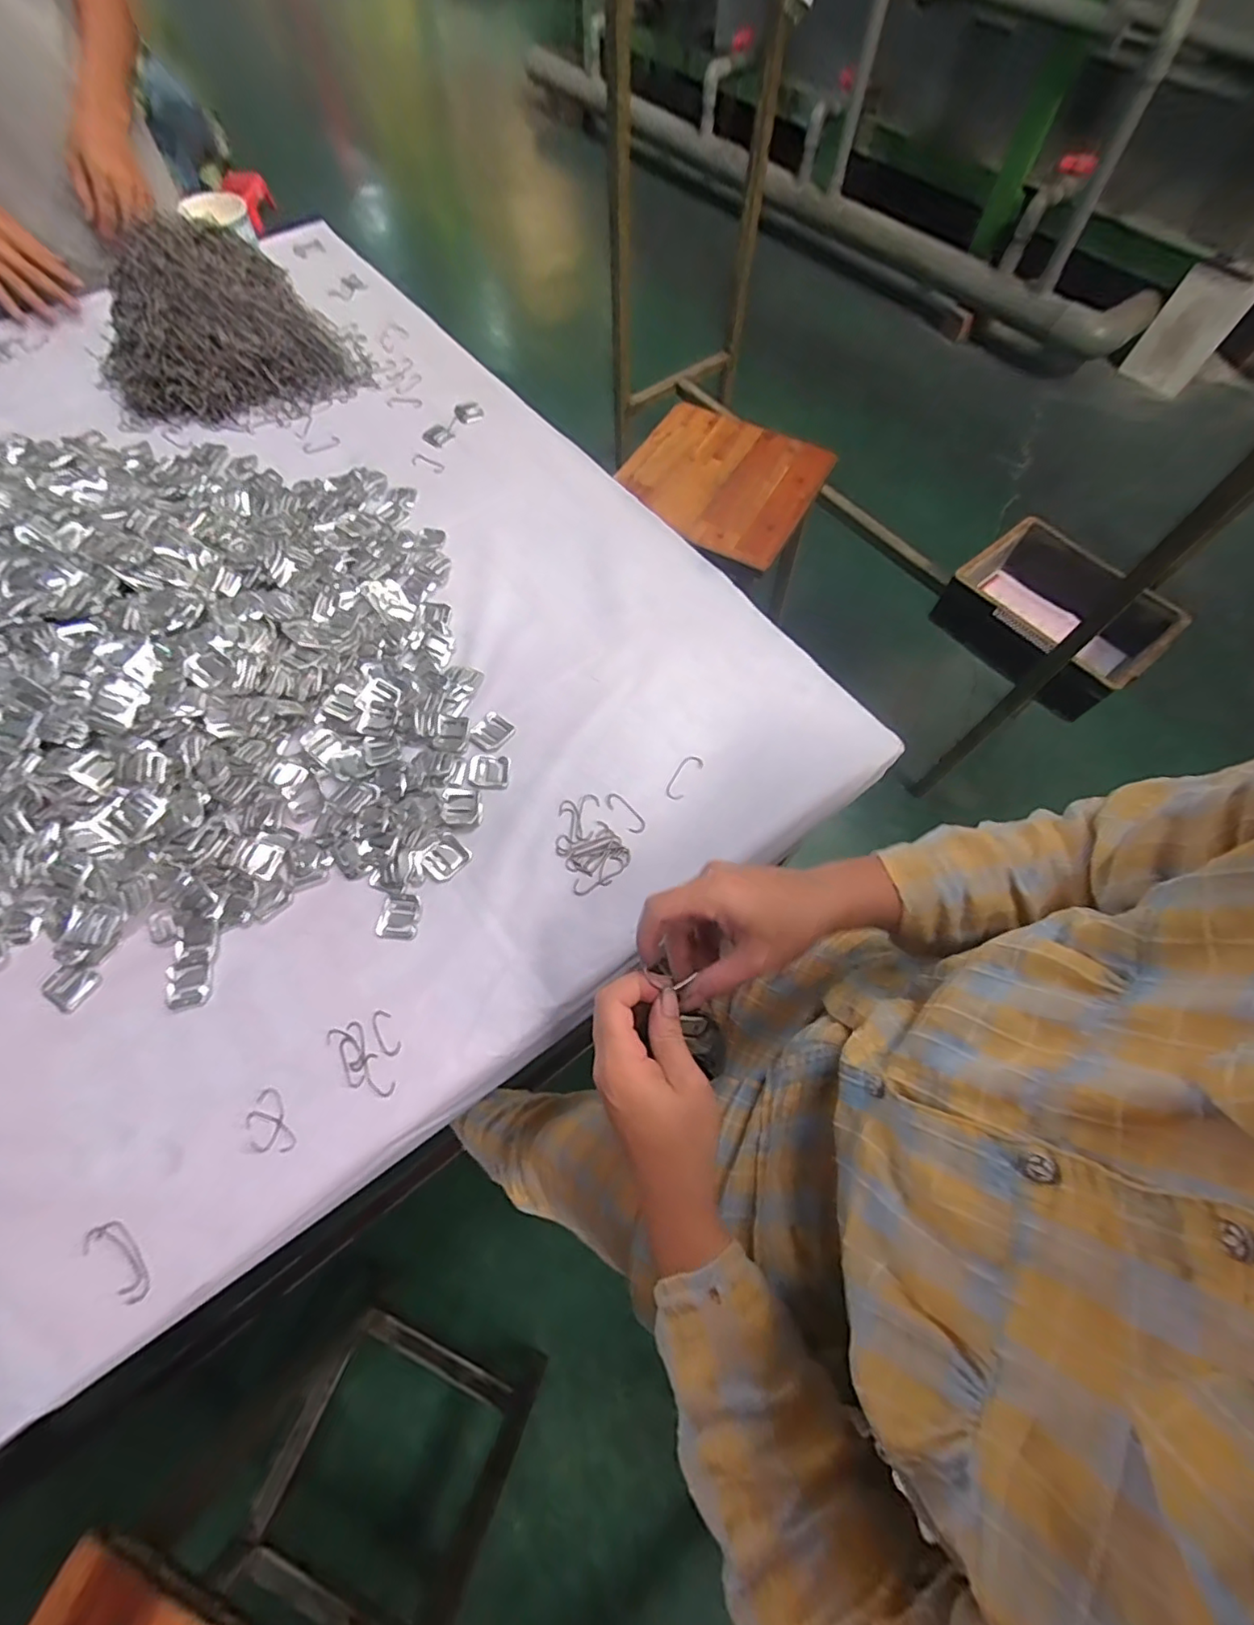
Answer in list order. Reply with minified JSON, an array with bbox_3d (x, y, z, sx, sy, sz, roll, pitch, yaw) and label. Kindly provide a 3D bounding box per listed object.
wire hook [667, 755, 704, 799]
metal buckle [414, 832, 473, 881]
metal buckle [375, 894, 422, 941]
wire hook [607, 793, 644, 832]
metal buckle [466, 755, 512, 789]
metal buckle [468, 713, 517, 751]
[{"bbox_3d":[0.050,-0.031,0.511,0.018,0.004,0.047,29,68,12],"label":"wire hook"},{"bbox_3d":[-0.151,0.036,0.475,0.032,0.004,0.036,41,71,16],"label":"metal buckle"},{"bbox_3d":[-0.181,0.082,0.457,0.031,0.004,0.035,4,65,1],"label":"metal buckle"},{"bbox_3d":[-0.001,0.000,0.497,0.016,0.004,0.043,-37,71,-16],"label":"wire hook"},{"bbox_3d":[-0.123,-0.038,0.510,0.036,0.005,0.030,4,65,1],"label":"metal buckle"},{"bbox_3d":[-0.123,-0.074,0.528,0.032,0.004,0.036,32,69,13],"label":"metal buckle"}]

